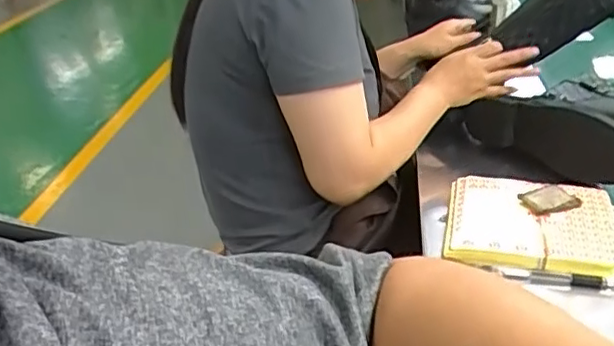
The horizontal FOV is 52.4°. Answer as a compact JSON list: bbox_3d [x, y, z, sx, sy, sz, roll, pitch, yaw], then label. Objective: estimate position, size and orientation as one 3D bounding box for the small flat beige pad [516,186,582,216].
[{"bbox_3d":[0.298,0.035,0.772,0.065,0.012,0.051,-12,30,-13],"label":"small flat beige pad"}]

